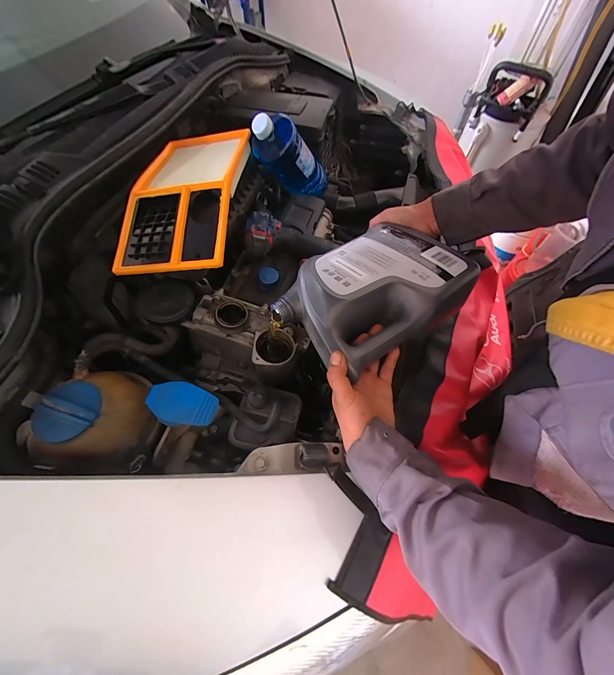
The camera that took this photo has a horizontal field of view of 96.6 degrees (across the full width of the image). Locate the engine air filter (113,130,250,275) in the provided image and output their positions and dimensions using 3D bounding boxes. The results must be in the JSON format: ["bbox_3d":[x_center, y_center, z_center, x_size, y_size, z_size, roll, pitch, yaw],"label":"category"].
[{"bbox_3d":[-0.227,-0.276,0.511,0.197,0.066,0.365,2,60,0],"label":"engine air filter"}]

